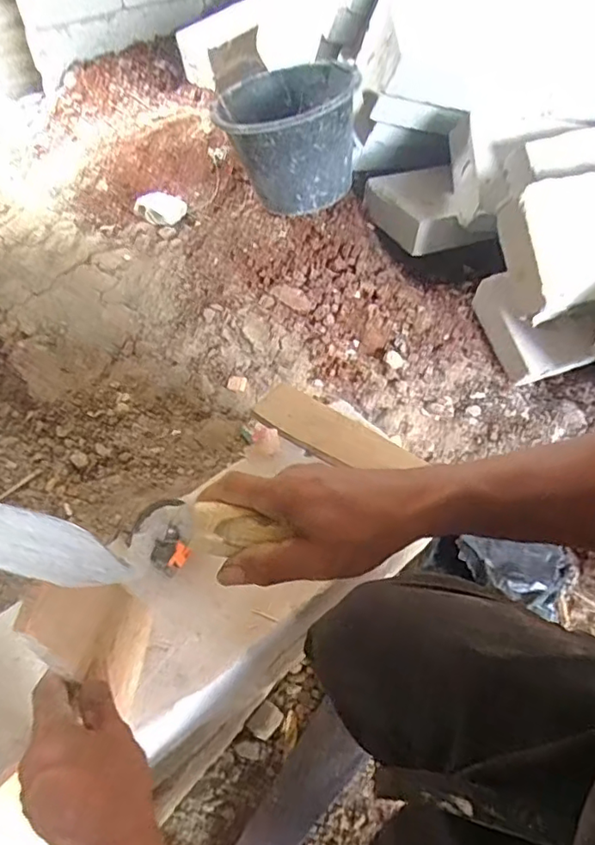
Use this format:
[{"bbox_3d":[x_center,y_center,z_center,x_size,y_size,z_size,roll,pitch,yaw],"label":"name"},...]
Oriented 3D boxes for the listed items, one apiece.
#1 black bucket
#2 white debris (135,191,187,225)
[{"bbox_3d":[-0.017,-0.551,1.099,0.249,0.196,0.248,-1,51,1],"label":"black bucket"},{"bbox_3d":[-0.314,-0.488,1.293,0.120,0.048,0.078,21,54,18],"label":"white debris"}]

